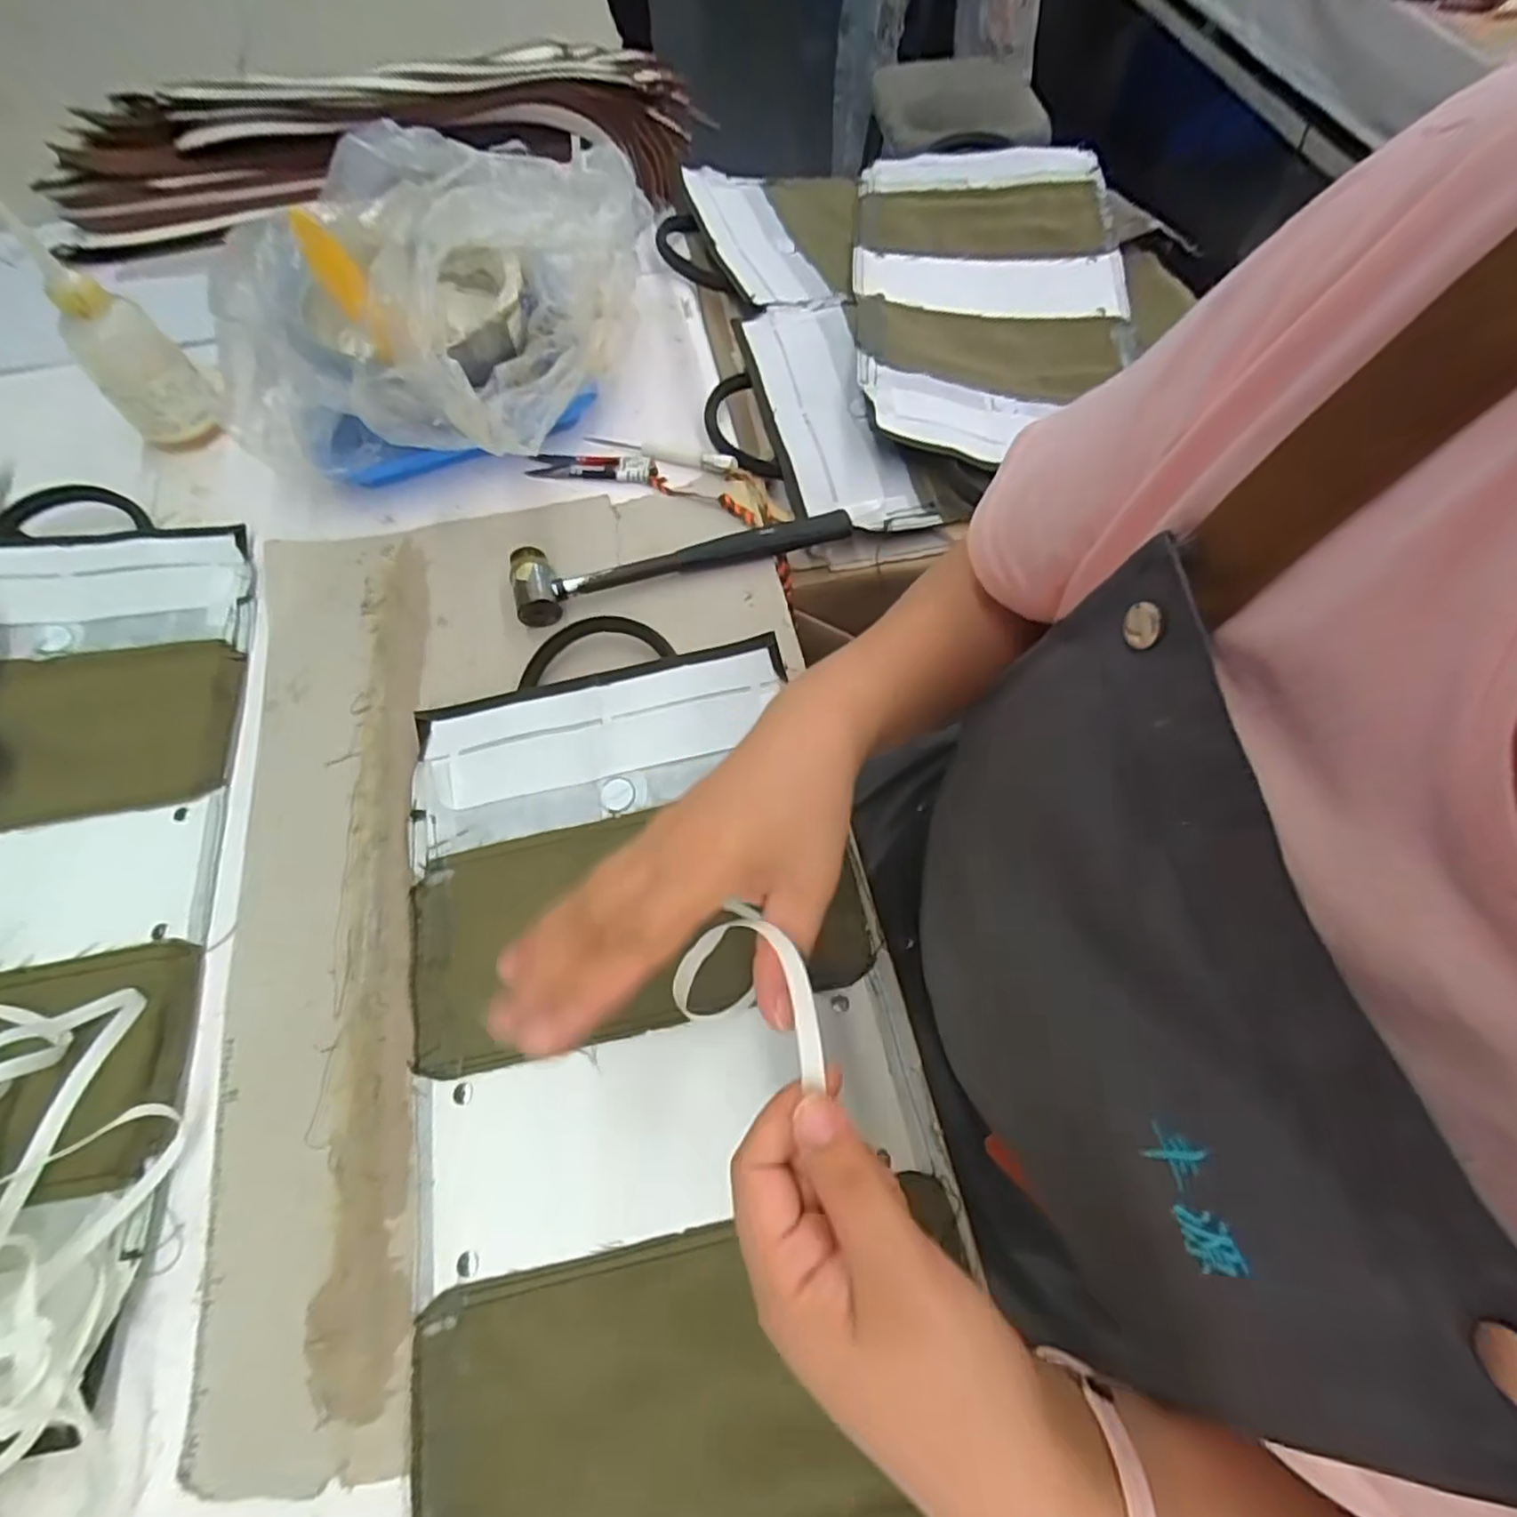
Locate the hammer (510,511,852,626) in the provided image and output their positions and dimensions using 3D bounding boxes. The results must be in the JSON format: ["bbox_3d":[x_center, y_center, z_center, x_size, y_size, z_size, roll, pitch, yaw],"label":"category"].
[{"bbox_3d":[-0.055,-0.151,0.486,0.237,0.023,0.049,-17,66,-7],"label":"hammer"}]

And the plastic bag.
[{"bbox_3d":[-0.221,-0.334,0.494,0.232,0.175,0.277,18,66,9],"label":"plastic bag"}]

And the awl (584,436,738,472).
[{"bbox_3d":[-0.078,-0.242,0.537,0.129,0.011,0.018,16,66,8],"label":"awl"}]

